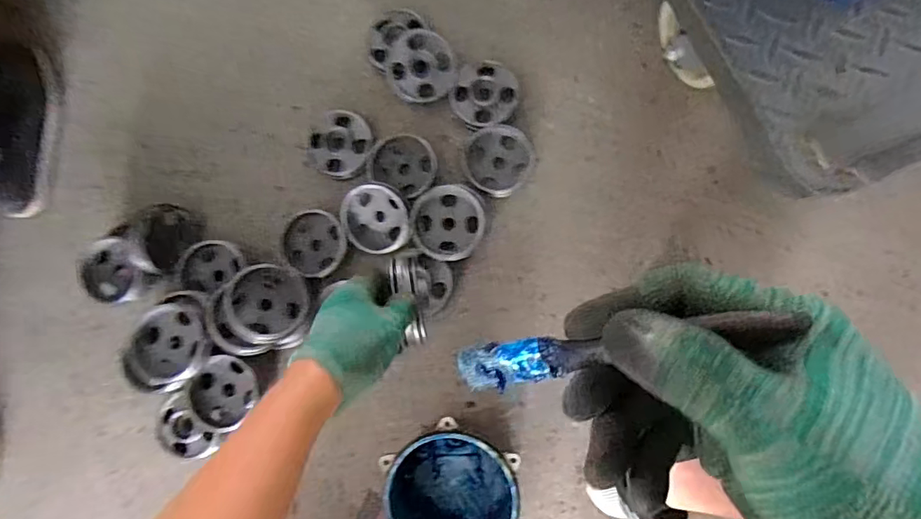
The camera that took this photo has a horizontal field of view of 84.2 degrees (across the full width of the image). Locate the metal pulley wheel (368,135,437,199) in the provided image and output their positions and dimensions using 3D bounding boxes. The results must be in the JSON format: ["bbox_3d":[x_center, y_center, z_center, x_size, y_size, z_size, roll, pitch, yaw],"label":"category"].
[{"bbox_3d":[-0.073,-0.124,0.662,0.087,0.018,0.072,28,88,8],"label":"metal pulley wheel"}]

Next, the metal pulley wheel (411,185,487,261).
[{"bbox_3d":[-0.014,-0.044,0.627,0.086,0.040,0.089,-1,84,6],"label":"metal pulley wheel"}]

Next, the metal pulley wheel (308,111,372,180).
[{"bbox_3d":[-0.160,-0.152,0.686,0.086,0.043,0.089,-1,84,6],"label":"metal pulley wheel"}]

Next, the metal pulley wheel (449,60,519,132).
[{"bbox_3d":[0.031,-0.214,0.667,0.086,0.020,0.083,-1,84,6],"label":"metal pulley wheel"}]

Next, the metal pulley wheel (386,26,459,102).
[{"bbox_3d":[-0.051,-0.249,0.659,0.088,0.017,0.086,1,107,2],"label":"metal pulley wheel"}]

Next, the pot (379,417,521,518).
[{"bbox_3d":[-0.014,0.271,0.596,0.139,0.081,0.147,-1,84,6],"label":"pot"}]

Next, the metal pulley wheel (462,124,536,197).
[{"bbox_3d":[0.048,-0.126,0.644,0.086,0.020,0.088,-1,84,6],"label":"metal pulley wheel"}]

